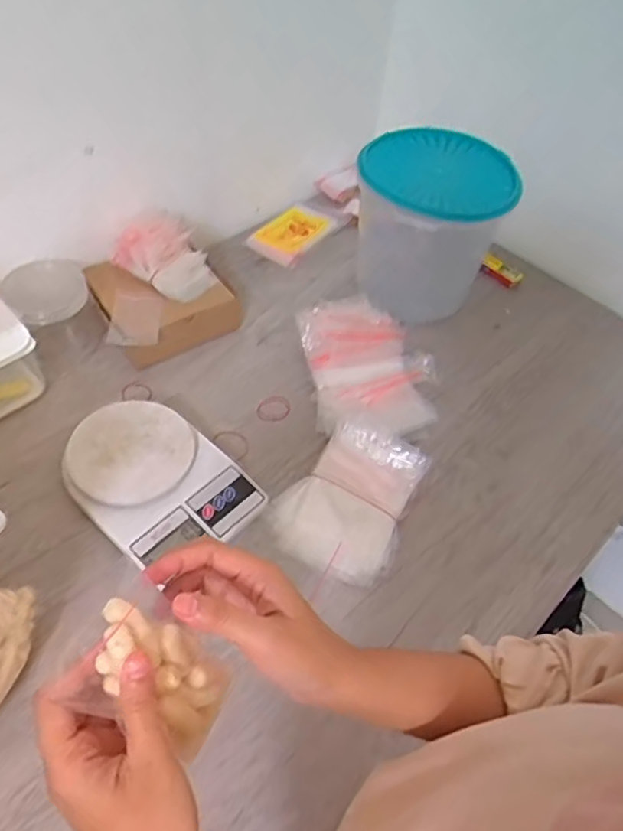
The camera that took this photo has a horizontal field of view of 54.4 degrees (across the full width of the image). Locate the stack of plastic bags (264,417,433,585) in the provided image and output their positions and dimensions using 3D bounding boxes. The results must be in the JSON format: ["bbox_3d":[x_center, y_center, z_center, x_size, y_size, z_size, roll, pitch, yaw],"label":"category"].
[{"bbox_3d":[0.043,0.086,0.662,0.133,0.040,0.177,25,53,13],"label":"stack of plastic bags"}]

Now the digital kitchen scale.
[{"bbox_3d":[-0.166,0.067,0.651,0.202,0.031,0.150,36,57,20],"label":"digital kitchen scale"}]

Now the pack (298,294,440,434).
[{"bbox_3d":[0.077,-0.059,0.769,0.165,0.071,0.193,-7,53,-12],"label":"pack"}]

